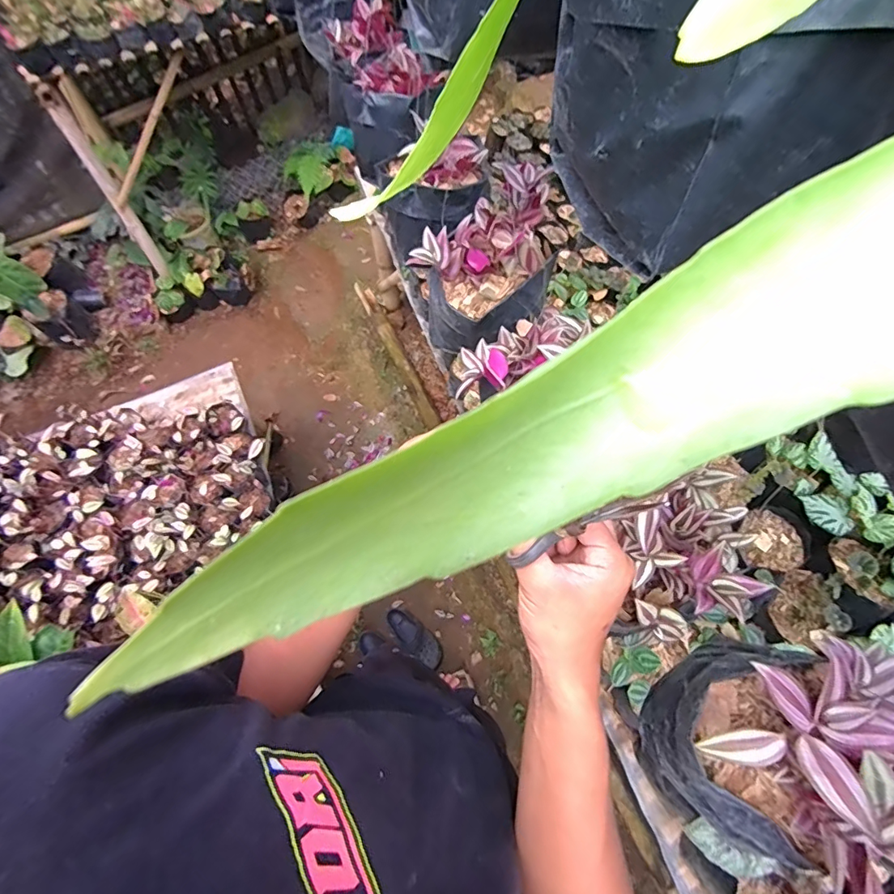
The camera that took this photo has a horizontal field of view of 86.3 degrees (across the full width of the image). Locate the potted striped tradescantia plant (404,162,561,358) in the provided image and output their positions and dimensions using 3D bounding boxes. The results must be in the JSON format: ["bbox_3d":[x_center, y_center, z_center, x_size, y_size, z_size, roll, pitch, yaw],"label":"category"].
[{"bbox_3d":[0.055,-0.223,0.606,0.137,0.181,0.155,34,67,18],"label":"potted striped tradescantia plant"}]

